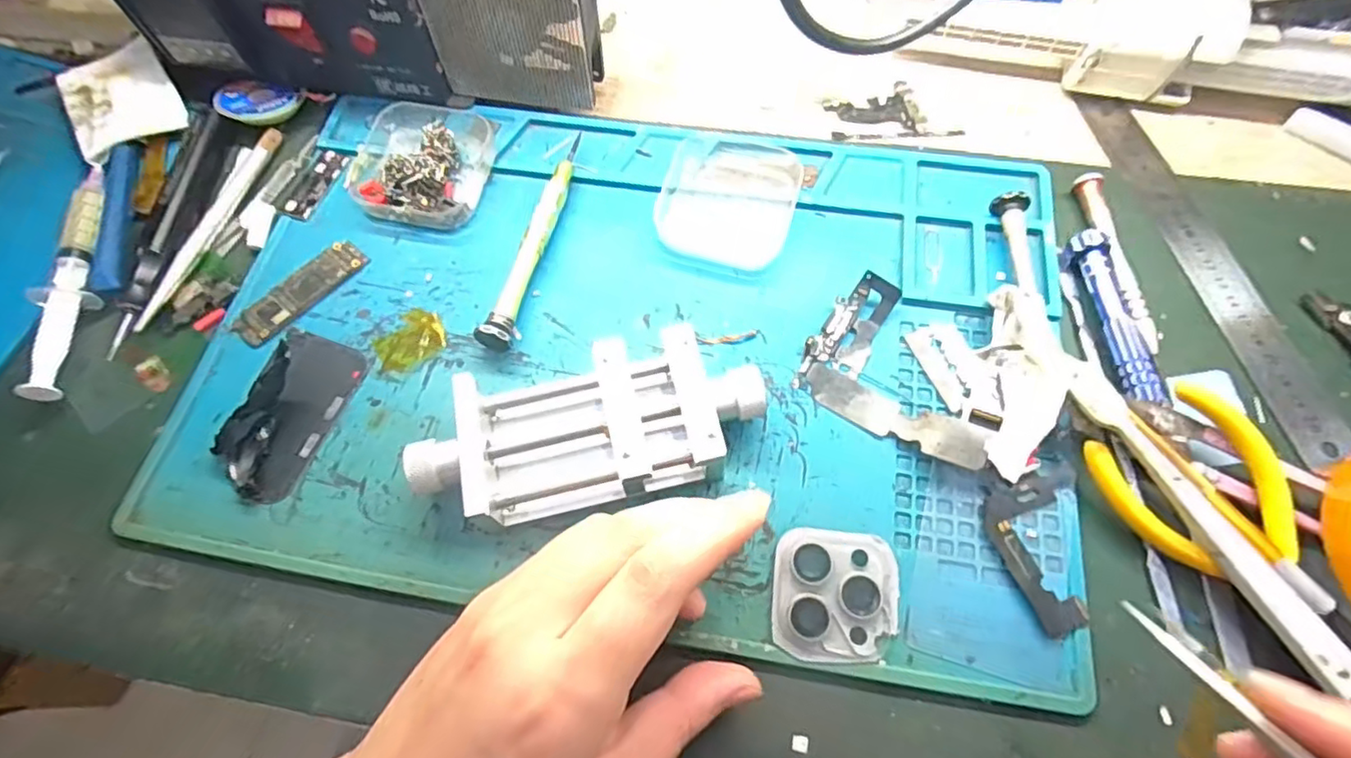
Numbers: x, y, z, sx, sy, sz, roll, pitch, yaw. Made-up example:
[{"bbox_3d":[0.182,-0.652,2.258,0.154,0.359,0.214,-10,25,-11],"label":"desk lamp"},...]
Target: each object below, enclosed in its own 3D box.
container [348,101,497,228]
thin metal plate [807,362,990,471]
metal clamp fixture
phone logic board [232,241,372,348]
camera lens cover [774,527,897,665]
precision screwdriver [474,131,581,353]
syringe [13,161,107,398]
[{"bbox_3d":[-0.130,-0.114,0.326,0.069,0.020,0.072,10,65,7],"label":"container"},{"bbox_3d":[0.090,0.015,0.265,0.075,0.007,0.018,26,67,26],"label":"thin metal plate"},{"bbox_3d":[-0.033,0.021,0.255,0.135,0.032,0.055,-14,65,-5],"label":"metal clamp fixture"},{"bbox_3d":[-0.177,-0.042,0.303,0.020,0.005,0.065,38,71,17],"label":"phone logic board"},{"bbox_3d":[0.060,0.080,0.238,0.045,0.008,0.045,6,65,5],"label":"camera lens cover"},{"bbox_3d":[-0.066,-0.069,0.307,0.013,0.016,0.122,12,65,7],"label":"precision screwdriver"},{"bbox_3d":[-0.288,-0.050,0.309,0.021,0.023,0.126,-12,65,-3],"label":"syringe"}]

